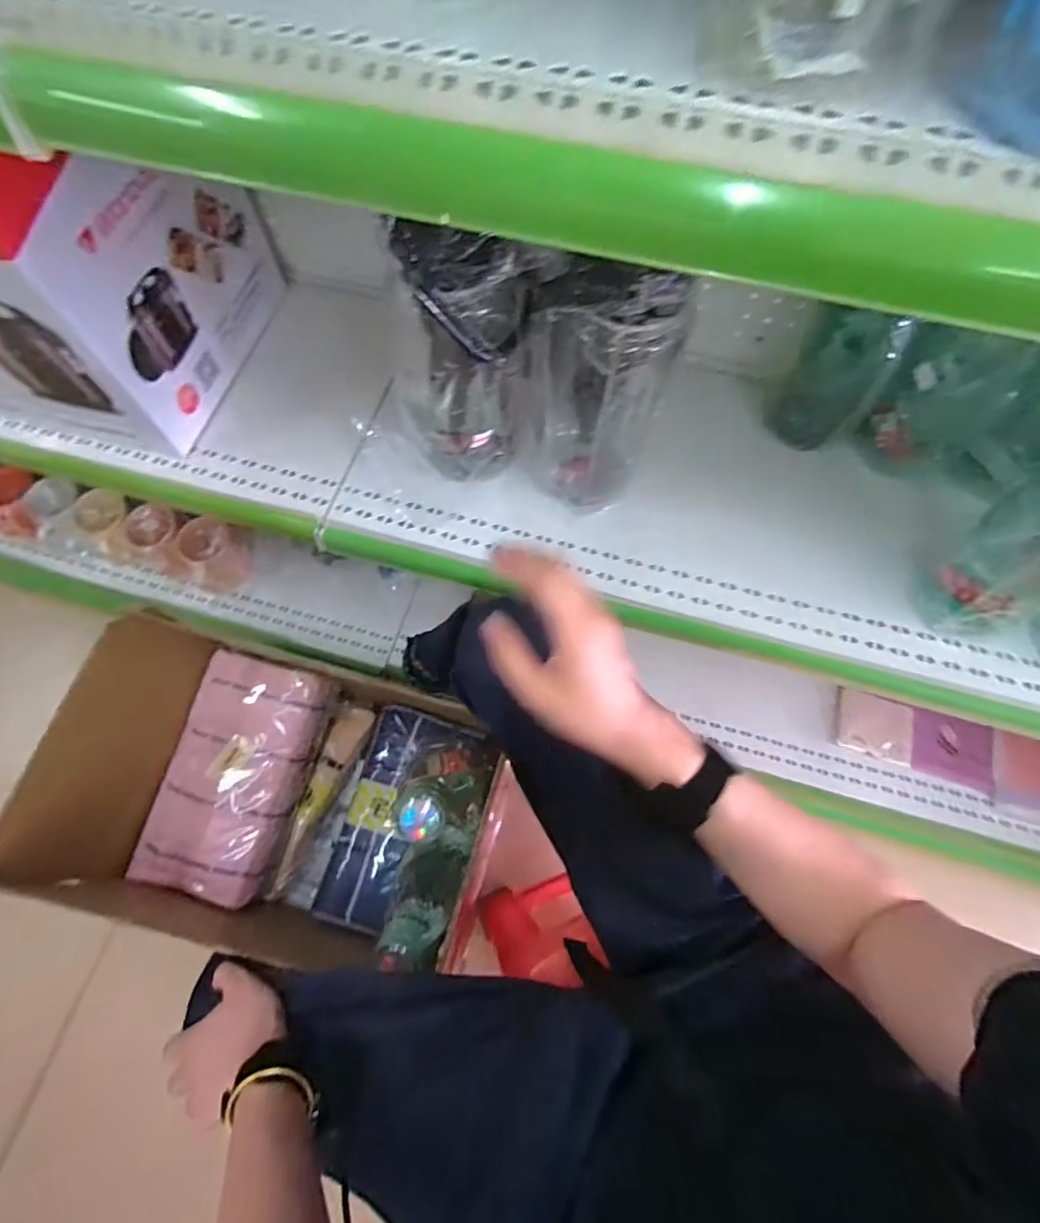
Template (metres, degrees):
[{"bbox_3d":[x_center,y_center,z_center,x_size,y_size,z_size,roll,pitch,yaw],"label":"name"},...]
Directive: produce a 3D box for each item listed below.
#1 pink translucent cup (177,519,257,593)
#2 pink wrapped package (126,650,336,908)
[{"bbox_3d":[-0.523,-0.098,0.975,0.086,0.107,0.091,0,70,1],"label":"pink translucent cup"},{"bbox_3d":[-0.427,0.248,0.853,0.168,0.099,0.338,14,71,6],"label":"pink wrapped package"}]

